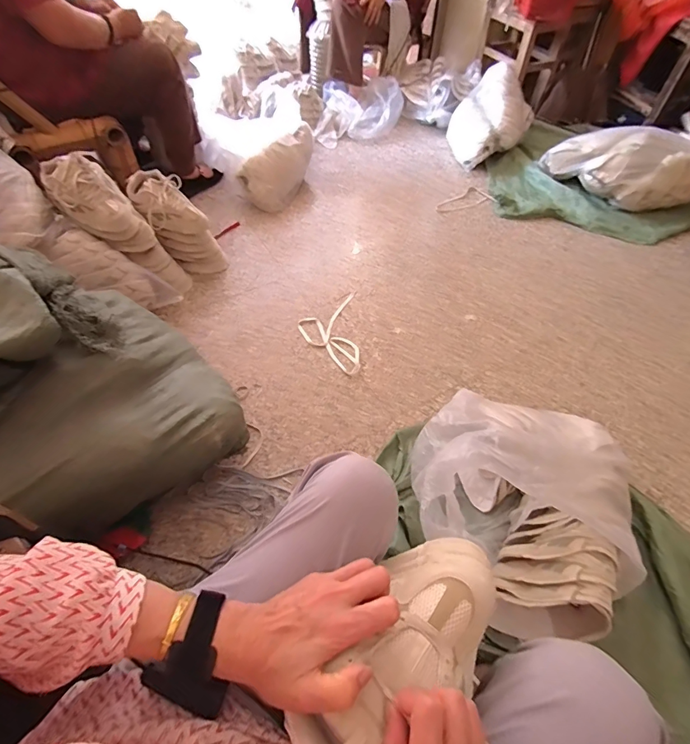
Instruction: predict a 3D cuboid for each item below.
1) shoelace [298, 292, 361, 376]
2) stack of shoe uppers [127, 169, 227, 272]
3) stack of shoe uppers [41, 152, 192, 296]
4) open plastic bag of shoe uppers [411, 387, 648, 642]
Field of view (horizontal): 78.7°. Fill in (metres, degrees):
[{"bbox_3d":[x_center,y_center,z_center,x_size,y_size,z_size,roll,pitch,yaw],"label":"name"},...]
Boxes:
[{"bbox_3d":[-0.051,-0.117,1.242,0.169,0.009,0.305,-2,55,-3],"label":"shoelace"},{"bbox_3d":[-0.496,-0.447,1.290,0.135,0.344,0.147,-3,51,27],"label":"stack of shoe uppers"},{"bbox_3d":[-0.580,-0.371,1.134,0.111,0.438,0.121,-14,51,24],"label":"stack of shoe uppers"},{"bbox_3d":[0.373,0.230,0.857,0.457,0.272,0.422,18,56,11],"label":"open plastic bag of shoe uppers"}]

